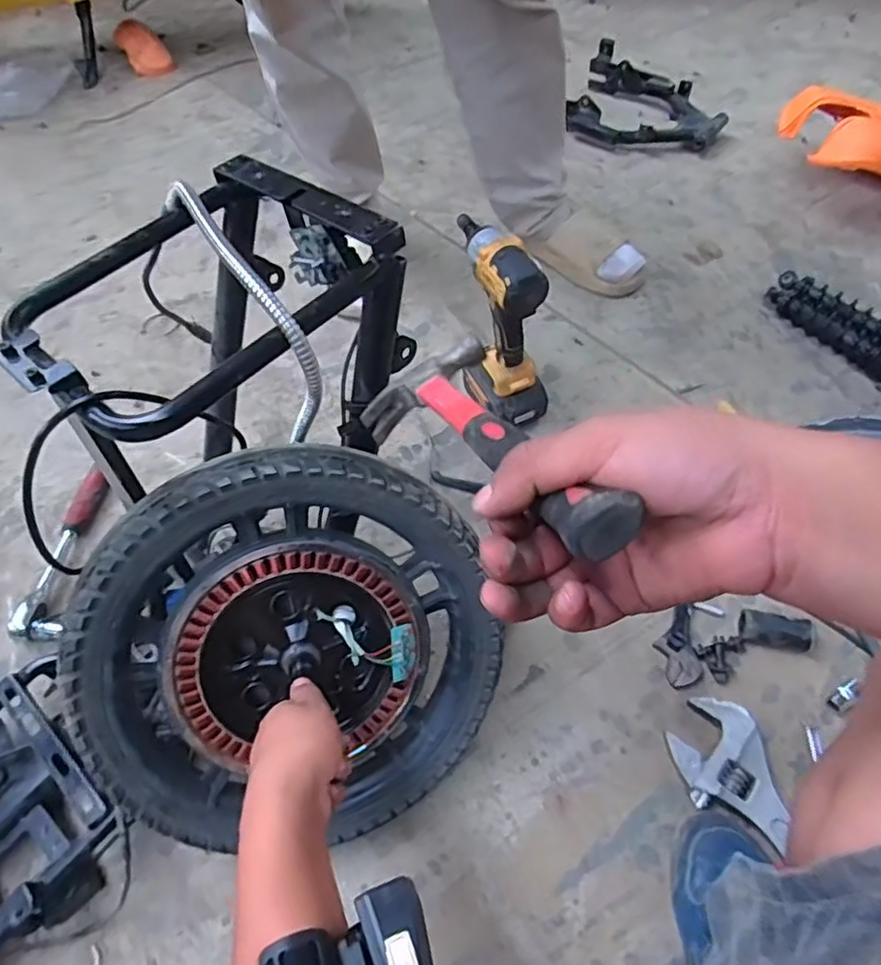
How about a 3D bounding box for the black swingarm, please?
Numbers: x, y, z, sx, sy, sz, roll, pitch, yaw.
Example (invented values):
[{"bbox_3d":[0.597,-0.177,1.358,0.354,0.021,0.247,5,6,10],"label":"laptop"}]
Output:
[{"bbox_3d":[0.419,-0.770,1.329,0.320,0.071,0.239,24,61,17],"label":"black swingarm"}]

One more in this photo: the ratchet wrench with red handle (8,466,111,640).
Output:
[{"bbox_3d":[-0.477,0.085,0.828,0.054,0.033,0.235,-2,57,2],"label":"ratchet wrench with red handle"}]

